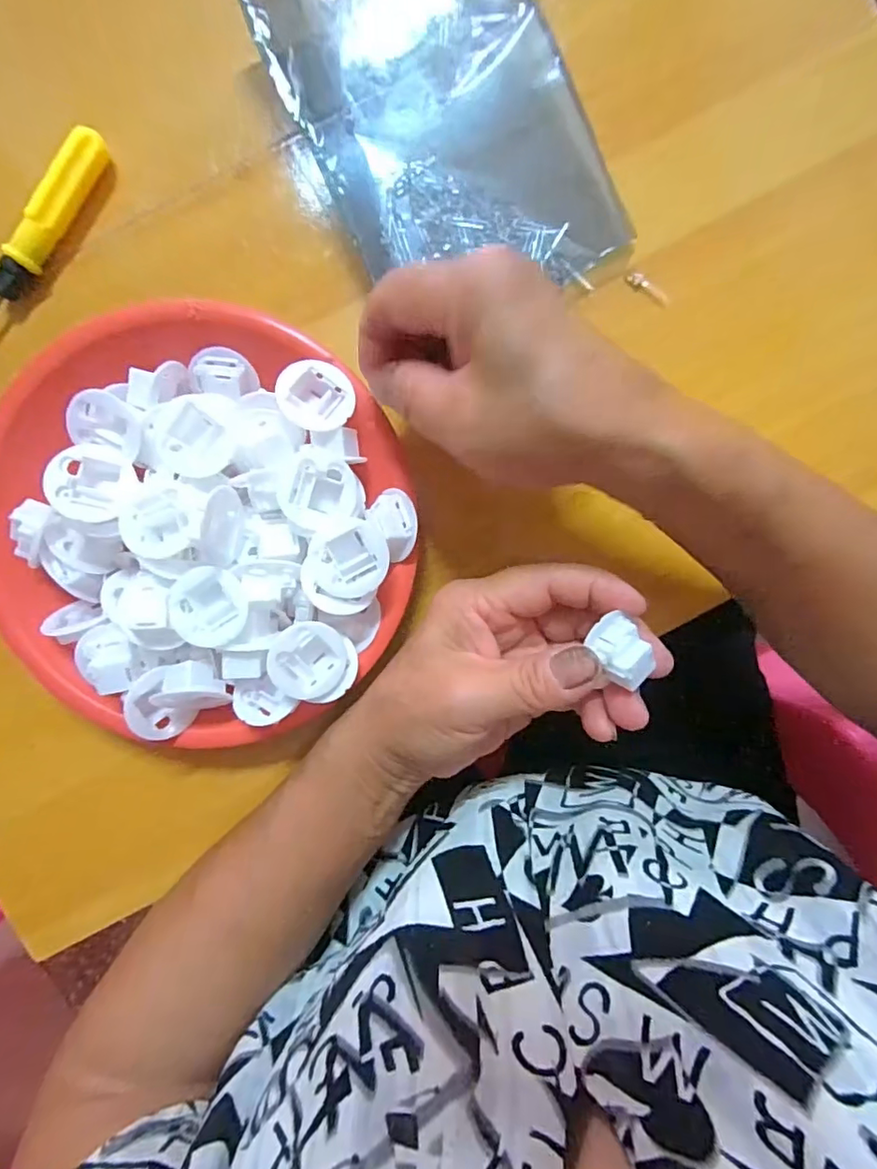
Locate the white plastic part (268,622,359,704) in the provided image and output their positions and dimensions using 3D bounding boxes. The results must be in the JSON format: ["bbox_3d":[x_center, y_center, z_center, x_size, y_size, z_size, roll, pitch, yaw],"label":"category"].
[{"bbox_3d":[-0.054,0.034,0.236,0.039,0.009,0.032,30,85,-27],"label":"white plastic part"}]

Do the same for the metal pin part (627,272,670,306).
[{"bbox_3d":[0.104,-0.146,0.269,0.024,0.005,0.007,30,94,-4],"label":"metal pin part"}]

